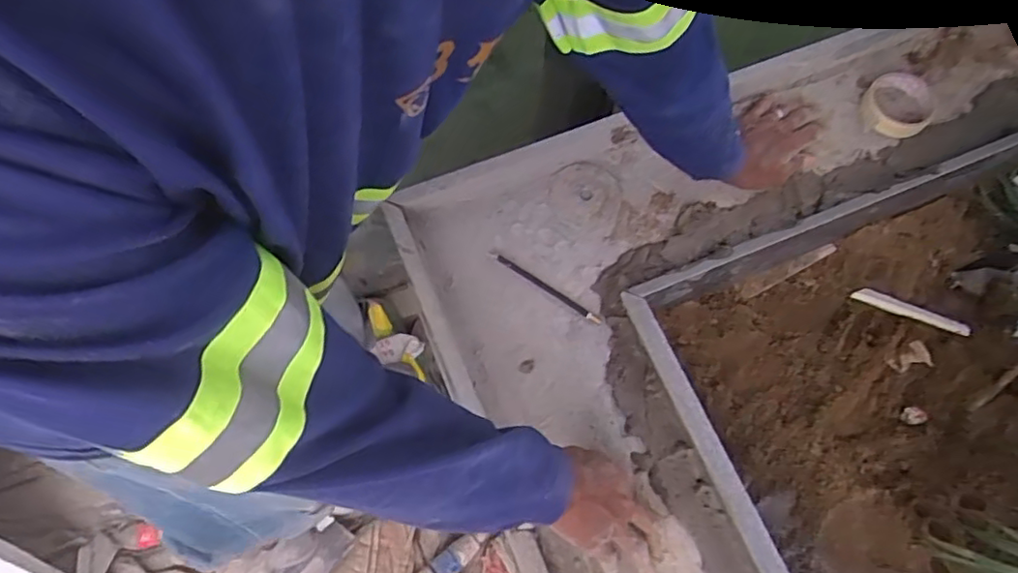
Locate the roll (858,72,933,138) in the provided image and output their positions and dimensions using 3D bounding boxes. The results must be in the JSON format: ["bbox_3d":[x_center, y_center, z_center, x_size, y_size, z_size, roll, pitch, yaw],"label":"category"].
[{"bbox_3d":[0.478,-0.224,0.771,0.080,0.023,0.093,41,75,14],"label":"roll"}]

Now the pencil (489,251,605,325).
[{"bbox_3d":[0.042,0.000,0.729,0.149,0.008,0.011,33,73,12],"label":"pencil"}]

